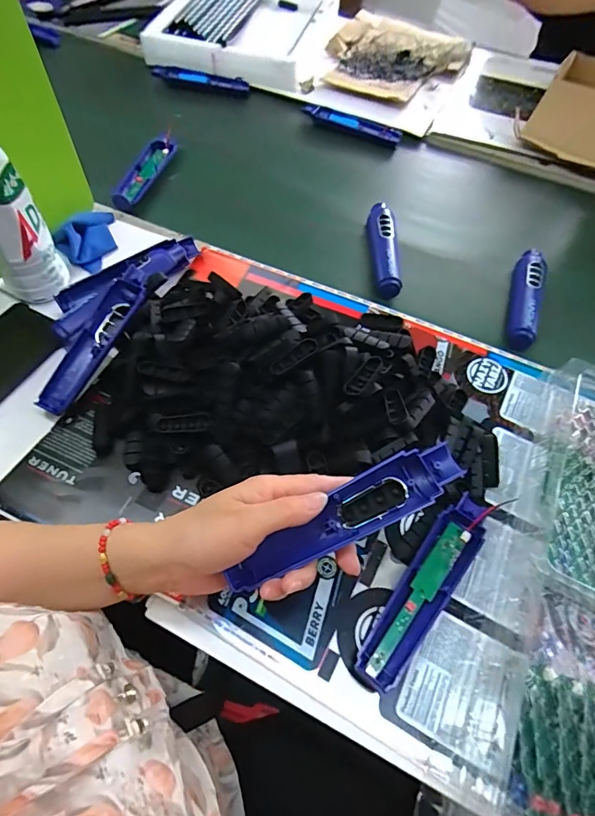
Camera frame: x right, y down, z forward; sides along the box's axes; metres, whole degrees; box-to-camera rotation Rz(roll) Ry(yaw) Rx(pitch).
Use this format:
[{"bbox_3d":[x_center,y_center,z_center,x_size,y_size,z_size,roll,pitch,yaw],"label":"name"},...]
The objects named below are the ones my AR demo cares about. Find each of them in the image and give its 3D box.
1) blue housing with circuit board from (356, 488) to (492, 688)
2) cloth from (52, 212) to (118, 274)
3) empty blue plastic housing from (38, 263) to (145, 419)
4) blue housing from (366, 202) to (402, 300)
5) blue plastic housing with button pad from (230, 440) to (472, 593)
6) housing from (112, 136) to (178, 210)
[{"bbox_3d":[0.104,0.143,0.356,0.038,0.019,0.167,34,63,16],"label":"blue housing with circuit board"},{"bbox_3d":[-0.257,-0.209,0.543,0.073,0.041,0.086,-20,62,-15],"label":"cloth"},{"bbox_3d":[-0.203,-0.069,0.454,0.041,0.025,0.167,23,72,10],"label":"empty blue plastic housing"},{"bbox_3d":[0.114,-0.213,0.594,0.033,0.042,0.162,3,59,-2],"label":"blue housing"},{"bbox_3d":[0.032,0.077,0.308,0.167,0.020,0.037,-28,63,-6],"label":"blue plastic housing with button pad"},{"bbox_3d":[-0.217,-0.339,0.640,0.027,0.026,0.152,13,59,4],"label":"housing"}]

